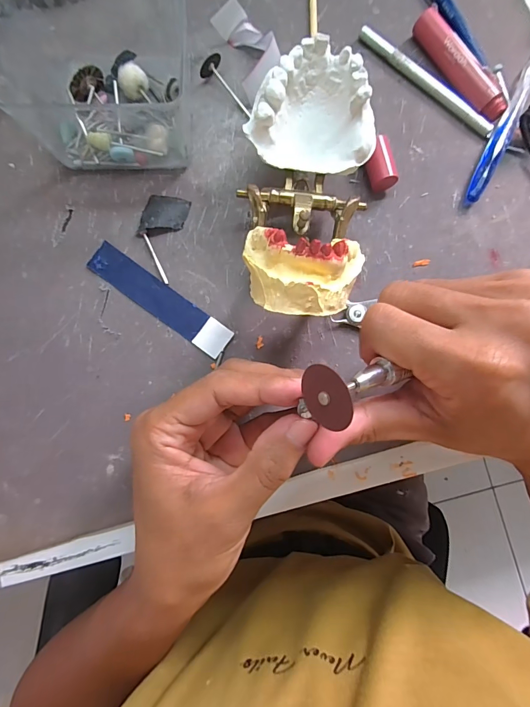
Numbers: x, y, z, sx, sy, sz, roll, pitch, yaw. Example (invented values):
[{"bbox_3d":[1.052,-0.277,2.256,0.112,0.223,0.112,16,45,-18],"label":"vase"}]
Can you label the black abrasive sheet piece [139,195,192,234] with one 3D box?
[{"bbox_3d":[-0.066,-0.091,0.238,0.028,0.007,0.027,7,84,-1],"label":"black abrasive sheet piece"}]

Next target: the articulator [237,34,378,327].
[{"bbox_3d":[0.023,-0.086,0.194,0.068,0.053,0.143,6,71,-2],"label":"articulator"}]

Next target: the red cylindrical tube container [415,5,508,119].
[{"bbox_3d":[0.134,-0.197,0.251,0.015,0.017,0.087,-32,86,-5],"label":"red cylindrical tube container"}]

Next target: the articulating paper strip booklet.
[{"bbox_3d":[-0.067,-0.035,0.232,0.101,0.004,0.020,36,84,2],"label":"articulating paper strip booklet"}]

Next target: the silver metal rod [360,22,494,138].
[{"bbox_3d":[0.112,-0.190,0.254,0.114,0.009,0.007,41,84,2],"label":"silver metal rod"}]

